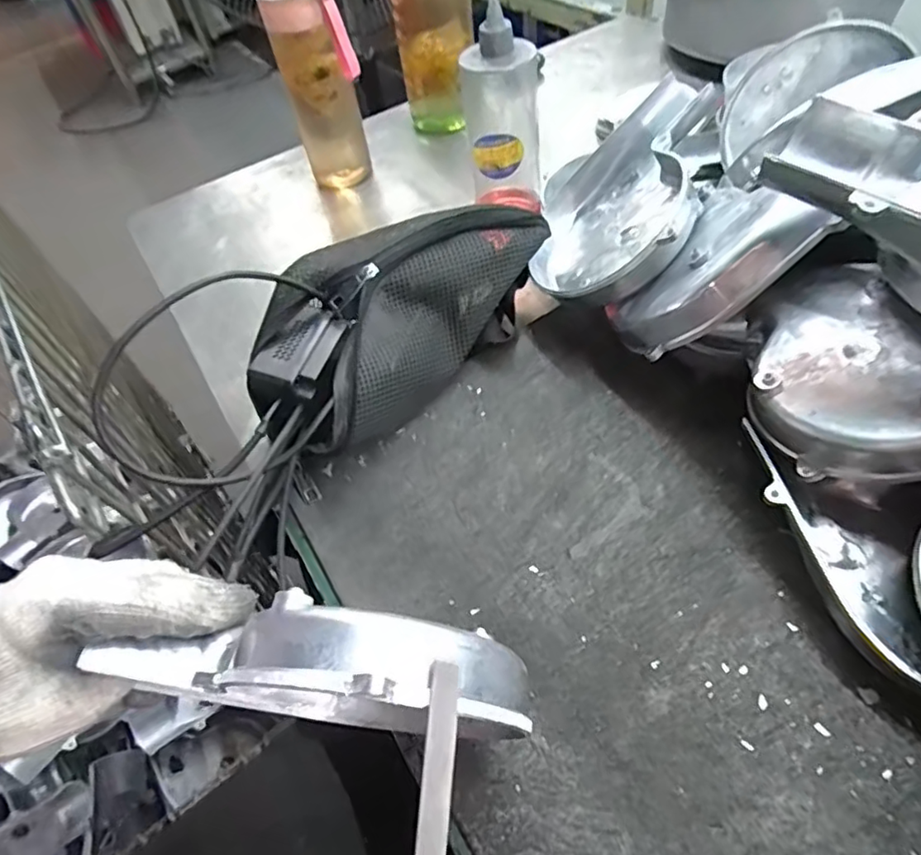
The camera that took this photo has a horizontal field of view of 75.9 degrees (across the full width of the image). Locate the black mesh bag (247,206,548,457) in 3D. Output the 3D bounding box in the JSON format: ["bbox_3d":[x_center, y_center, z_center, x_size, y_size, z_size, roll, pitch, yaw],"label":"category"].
[{"bbox_3d":[-0.052,-0.090,0.467,0.130,0.095,0.257,34,63,30],"label":"black mesh bag"}]

